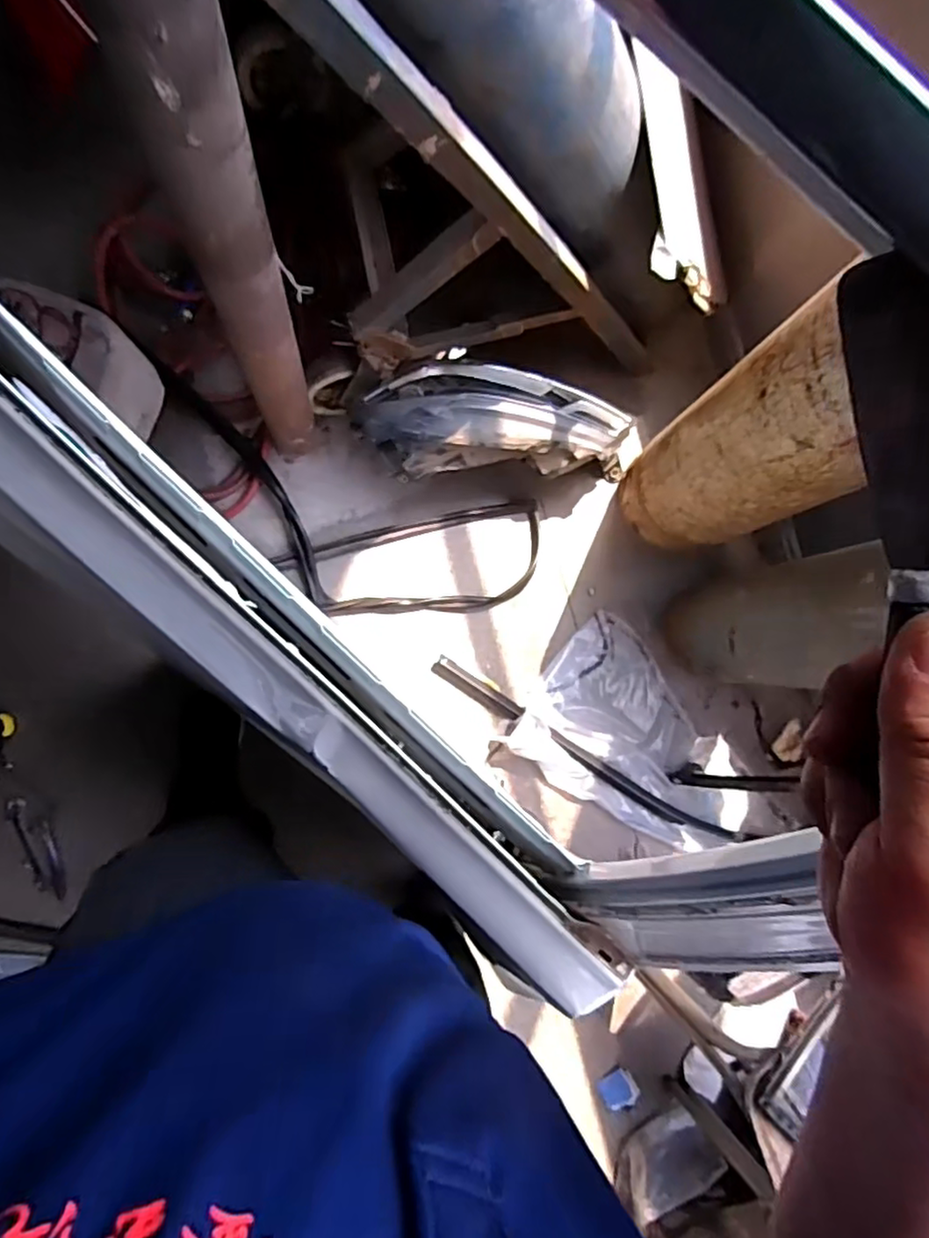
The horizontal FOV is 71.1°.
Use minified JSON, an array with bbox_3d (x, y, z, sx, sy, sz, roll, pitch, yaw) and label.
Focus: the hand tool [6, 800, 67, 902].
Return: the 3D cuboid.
[{"bbox_3d":[-0.823,0.441,1.255,0.069,0.015,0.202,-21,90,-8],"label":"hand tool"}]

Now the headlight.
[{"bbox_3d":[0.081,-0.404,1.326,0.591,0.211,0.236,-2,87,-8],"label":"headlight"}]

